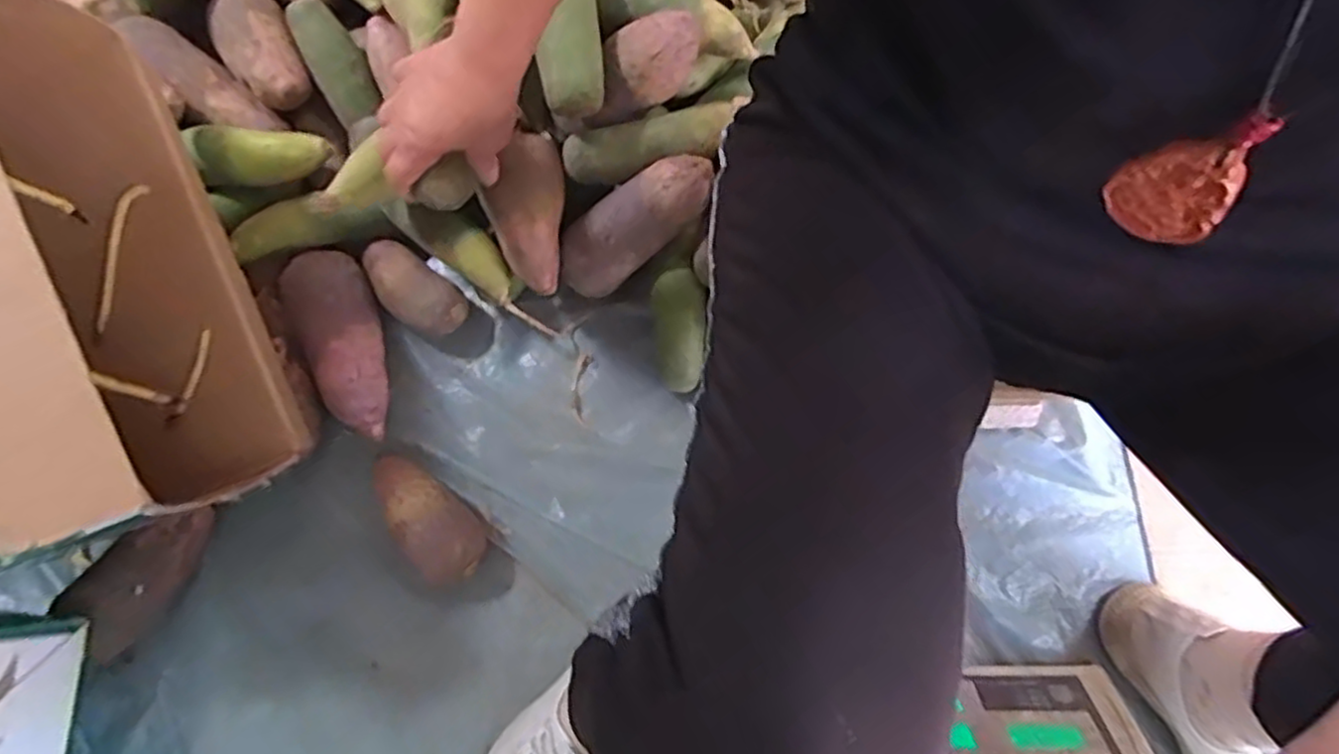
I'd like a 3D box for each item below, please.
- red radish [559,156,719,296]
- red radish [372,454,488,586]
[{"bbox_3d":[-0.033,-0.143,0.651,0.164,0.049,0.059,-37,76,20],"label":"red radish"},{"bbox_3d":[-0.224,0.127,0.639,0.139,0.059,0.076,42,79,11],"label":"red radish"}]

